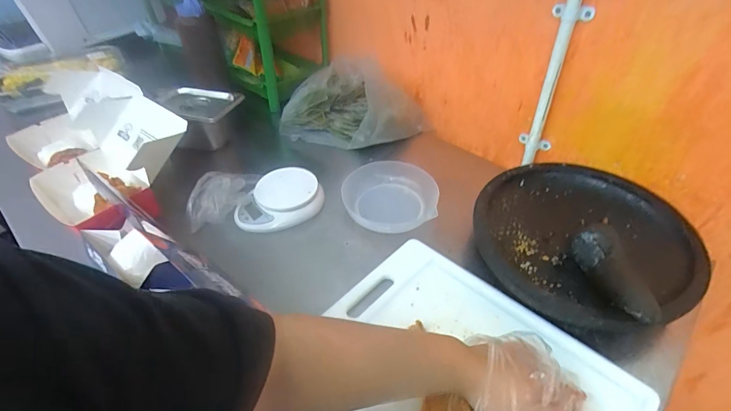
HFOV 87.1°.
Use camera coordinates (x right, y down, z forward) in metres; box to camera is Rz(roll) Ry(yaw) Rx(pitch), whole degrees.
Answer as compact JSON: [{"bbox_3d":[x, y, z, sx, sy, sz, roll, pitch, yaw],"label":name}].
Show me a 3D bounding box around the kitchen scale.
[{"bbox_3d":[-0.150,-0.014,0.664,0.145,0.041,0.112,-13,44,-10],"label":"kitchen scale"}]

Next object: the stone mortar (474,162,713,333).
[{"bbox_3d":[0.311,0.039,0.550,0.280,0.067,0.293,-2,43,1],"label":"stone mortar"}]

